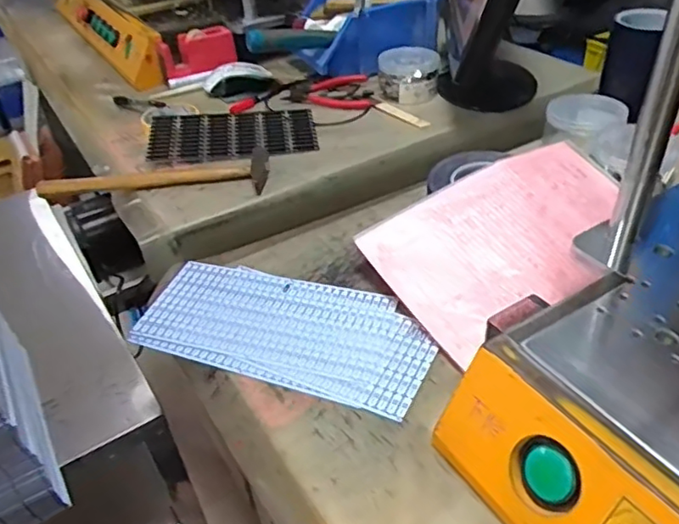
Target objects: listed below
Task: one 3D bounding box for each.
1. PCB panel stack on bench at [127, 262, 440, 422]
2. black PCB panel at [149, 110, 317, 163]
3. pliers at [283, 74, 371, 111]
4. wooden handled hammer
[{"bbox_3d":[-0.050,0.060,0.567,0.276,0.010,0.131,12,41,20],"label":"PCB panel stack on bench"},{"bbox_3d":[-0.156,-0.188,0.864,0.237,0.014,0.123,-4,47,-9],"label":"black PCB panel"},{"bbox_3d":[-0.019,-0.277,0.963,0.133,0.012,0.126,-2,39,3],"label":"pliers"},{"bbox_3d":[-0.246,-0.118,0.793,0.296,0.036,0.083,-5,39,0],"label":"wooden handled hammer"}]

